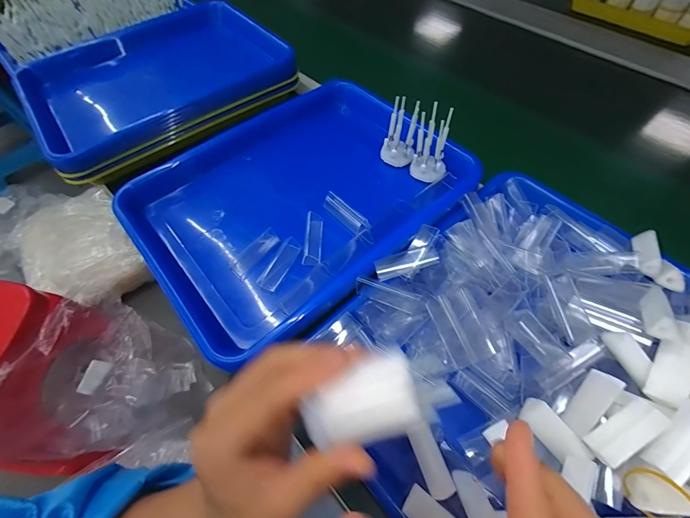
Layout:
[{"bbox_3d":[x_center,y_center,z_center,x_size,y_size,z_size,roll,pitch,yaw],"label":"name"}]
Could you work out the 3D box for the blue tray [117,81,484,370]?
[{"bbox_3d":[-0.044,-0.065,0.377,0.348,0.078,0.251,-38,65,-19],"label":"blue tray"}]

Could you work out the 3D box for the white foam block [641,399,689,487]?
[{"bbox_3d":[0.198,0.107,0.189,0.019,0.014,0.046,42,87,23],"label":"white foam block"}]

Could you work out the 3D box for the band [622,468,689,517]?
[{"bbox_3d":[0.186,0.140,0.192,0.009,0.029,0.033,-8,53,-42],"label":"band"}]

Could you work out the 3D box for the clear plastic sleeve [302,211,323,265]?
[{"bbox_3d":[-0.031,-0.021,0.331,0.016,0.016,0.055,2,59,3],"label":"clear plastic sleeve"}]

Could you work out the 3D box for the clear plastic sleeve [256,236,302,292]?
[{"bbox_3d":[-0.062,0.005,0.316,0.017,0.018,0.056,20,61,14],"label":"clear plastic sleeve"}]

